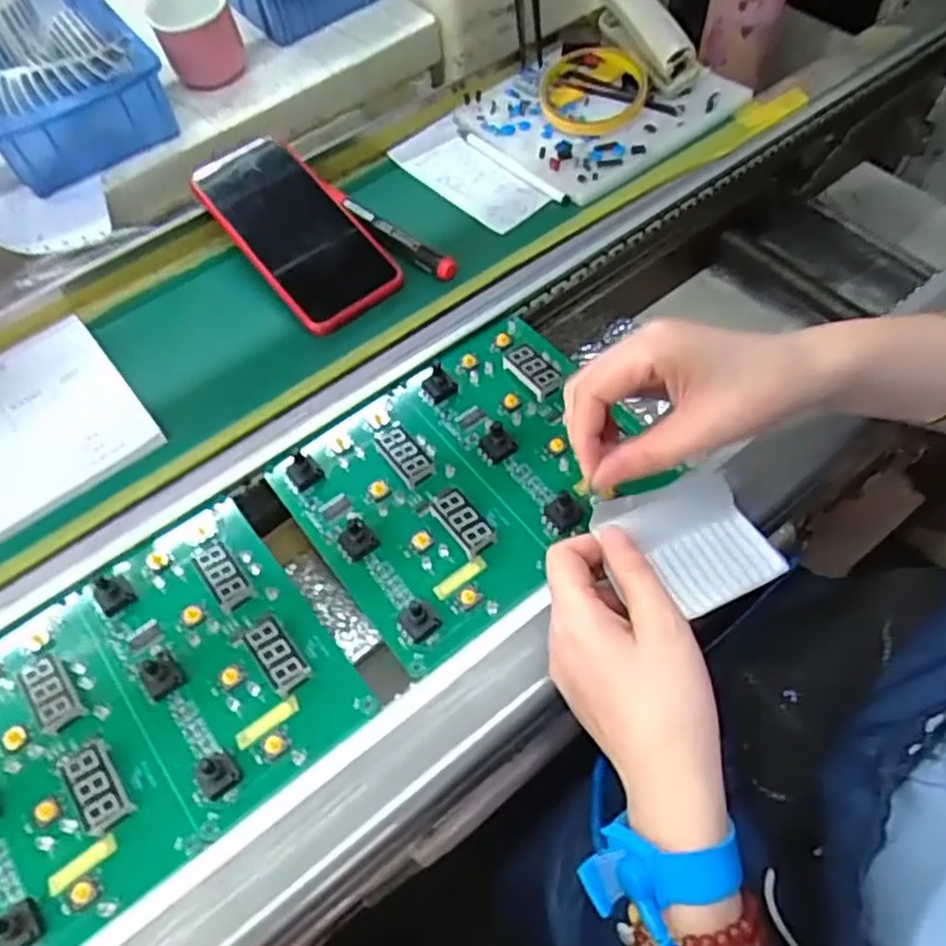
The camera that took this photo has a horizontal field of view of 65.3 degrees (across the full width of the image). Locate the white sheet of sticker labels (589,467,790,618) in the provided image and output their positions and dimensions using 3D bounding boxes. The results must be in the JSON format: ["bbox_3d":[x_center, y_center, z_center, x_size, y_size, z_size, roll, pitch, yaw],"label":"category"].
[{"bbox_3d":[0.108,0.033,0.356,0.082,0.038,0.058,-23,61,-12],"label":"white sheet of sticker labels"}]

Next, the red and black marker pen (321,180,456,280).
[{"bbox_3d":[-0.062,-0.176,0.535,0.134,0.016,0.015,34,65,20],"label":"red and black marker pen"}]

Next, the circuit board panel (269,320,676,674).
[{"bbox_3d":[-0.005,-0.003,0.443,0.190,0.025,0.169,-34,64,-17],"label":"circuit board panel"}]

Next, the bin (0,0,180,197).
[{"bbox_3d":[-0.327,-0.311,0.563,0.127,0.086,0.192,-32,63,-17],"label":"bin"}]

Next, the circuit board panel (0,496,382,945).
[{"bbox_3d":[-0.174,0.120,0.377,0.199,0.016,0.156,-34,64,-18],"label":"circuit board panel"}]

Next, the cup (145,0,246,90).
[{"bbox_3d":[-0.210,-0.340,0.579,0.073,0.056,0.053,-20,60,-10],"label":"cup"}]

